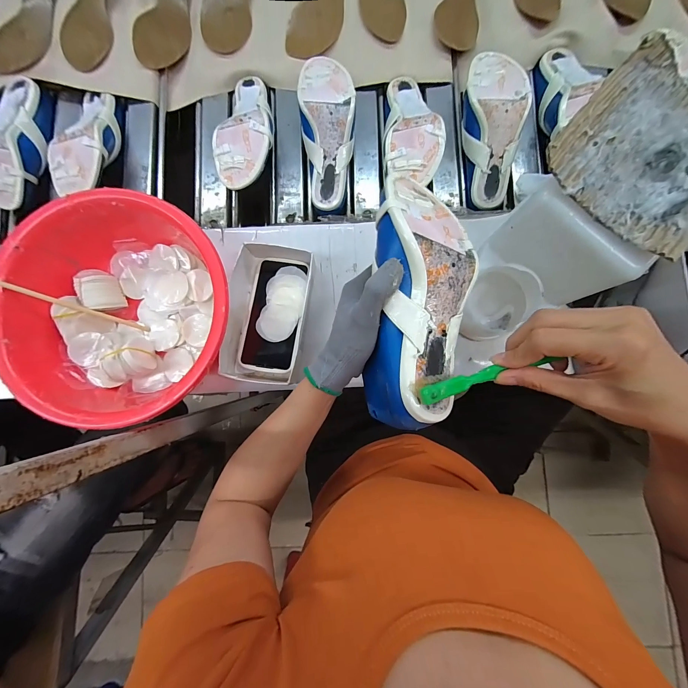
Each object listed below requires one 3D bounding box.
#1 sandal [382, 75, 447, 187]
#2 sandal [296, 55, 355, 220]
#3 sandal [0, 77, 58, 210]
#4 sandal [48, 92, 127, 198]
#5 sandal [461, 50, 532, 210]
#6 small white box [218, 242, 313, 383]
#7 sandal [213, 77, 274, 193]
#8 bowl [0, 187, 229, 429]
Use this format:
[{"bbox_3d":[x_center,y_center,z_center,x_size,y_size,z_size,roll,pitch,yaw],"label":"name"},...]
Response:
[{"bbox_3d":[0.101,-0.342,0.471,0.090,0.054,0.214,-3,71,0],"label":"sandal"},{"bbox_3d":[-0.024,-0.333,0.471,0.087,0.050,0.227,-3,102,0],"label":"sandal"},{"bbox_3d":[-0.558,-0.339,0.501,0.096,0.064,0.225,1,86,0],"label":"sandal"},{"bbox_3d":[-0.416,-0.334,0.486,0.082,0.055,0.209,5,71,0],"label":"sandal"},{"bbox_3d":[0.233,-0.335,0.472,0.087,0.063,0.225,-2,102,0],"label":"sandal"},{"bbox_3d":[-0.109,-0.044,0.431,0.112,0.050,0.204,11,86,1],"label":"small white box"},{"bbox_3d":[-0.155,-0.350,0.473,0.090,0.051,0.222,0,73,0],"label":"sandal"},{"bbox_3d":[-0.281,-0.045,0.397,0.276,0.098,0.267,0,86,0],"label":"bowl"}]

